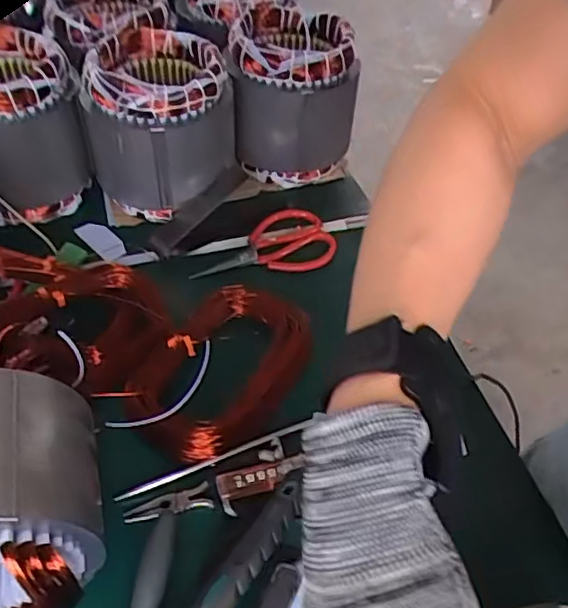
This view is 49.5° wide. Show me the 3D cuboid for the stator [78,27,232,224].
[{"bbox_3d":[-0.128,-0.184,0.660,0.133,0.173,0.124,9,48,5],"label":"stator"}]

